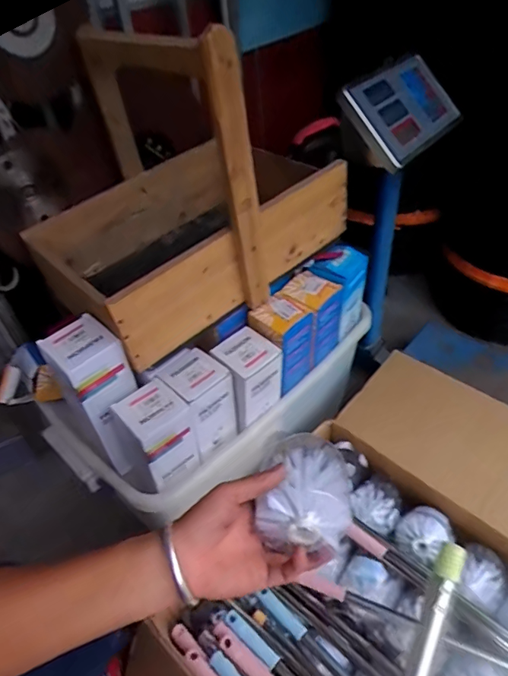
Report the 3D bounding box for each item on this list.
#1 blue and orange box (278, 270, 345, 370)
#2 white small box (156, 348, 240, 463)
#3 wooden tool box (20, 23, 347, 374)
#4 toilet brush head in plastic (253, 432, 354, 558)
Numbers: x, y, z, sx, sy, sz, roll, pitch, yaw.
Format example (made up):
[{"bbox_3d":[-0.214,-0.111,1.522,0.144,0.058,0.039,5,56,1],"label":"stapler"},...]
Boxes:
[{"bbox_3d":[0.098,-0.033,0.801,0.075,0.138,0.095,28,52,33],"label":"blue and orange box"},{"bbox_3d":[-0.080,0.103,0.716,0.081,0.144,0.082,-33,48,-26],"label":"white small box"},{"bbox_3d":[-0.134,-0.238,0.719,0.365,0.356,0.415,31,54,34],"label":"wooden tool box"},{"bbox_3d":[0.050,0.137,0.426,0.078,0.061,0.098,4,43,13],"label":"toilet brush head in plastic"}]

